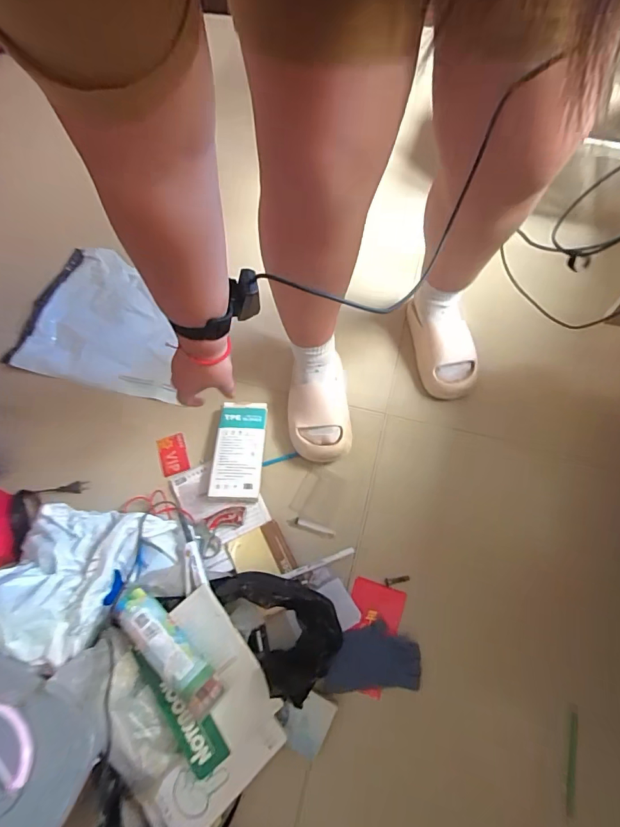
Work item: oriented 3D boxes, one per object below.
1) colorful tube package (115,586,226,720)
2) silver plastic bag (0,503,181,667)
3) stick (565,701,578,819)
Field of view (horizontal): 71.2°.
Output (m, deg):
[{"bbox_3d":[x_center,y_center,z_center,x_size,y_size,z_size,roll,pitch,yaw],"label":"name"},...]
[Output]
[{"bbox_3d":[-0.206,0.341,0.629,0.200,0.050,0.058,39,71,20],"label":"colorful tube package"},{"bbox_3d":[-0.358,0.251,0.670,0.264,0.081,0.234,12,64,9],"label":"silver plastic bag"},{"bbox_3d":[0.384,0.504,0.635,0.015,0.008,0.140,21,54,13],"label":"stick"}]

